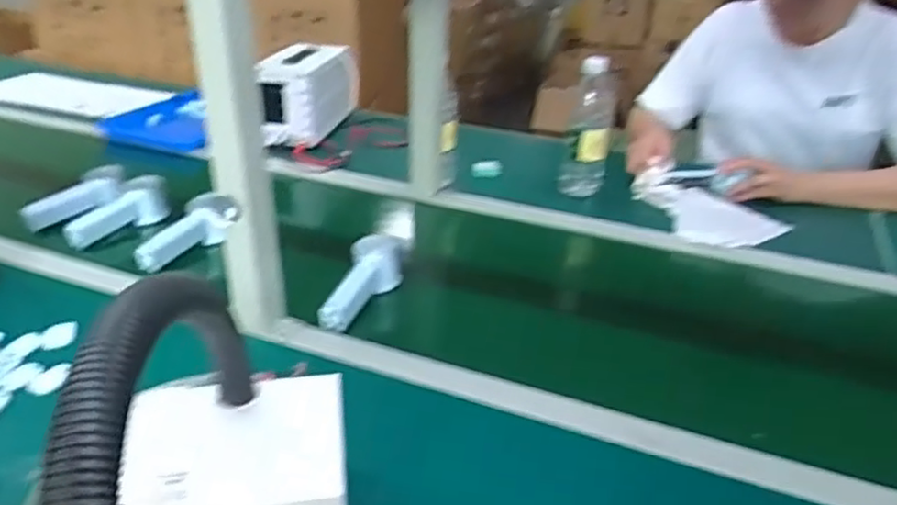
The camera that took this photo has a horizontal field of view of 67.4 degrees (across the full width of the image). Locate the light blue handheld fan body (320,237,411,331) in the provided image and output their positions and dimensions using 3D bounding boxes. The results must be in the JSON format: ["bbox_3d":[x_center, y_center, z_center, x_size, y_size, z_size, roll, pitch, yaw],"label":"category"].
[{"bbox_3d":[-0.106,0.034,0.835,0.063,0.045,0.163,9,29,14],"label":"light blue handheld fan body"}]

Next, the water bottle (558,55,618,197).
[{"bbox_3d":[0.231,-0.201,1.111,0.073,0.219,0.067,4,28,4],"label":"water bottle"}]

